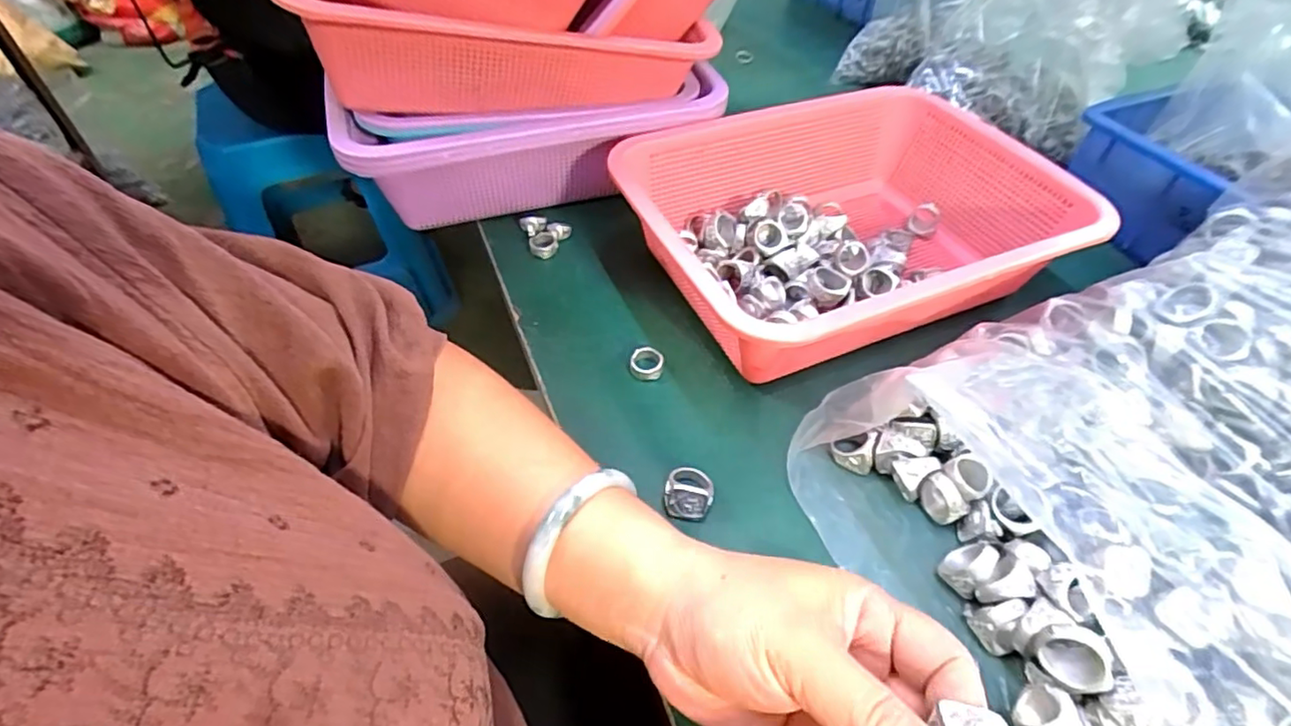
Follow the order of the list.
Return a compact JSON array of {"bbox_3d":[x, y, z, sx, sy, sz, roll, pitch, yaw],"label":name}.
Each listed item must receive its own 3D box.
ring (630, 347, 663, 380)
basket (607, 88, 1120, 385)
[{"bbox_3d":[0.001,-0.001,0.404,0.022,0.011,0.023,1,50,-1],"label":"ring"},{"bbox_3d":[0.142,-0.101,0.447,0.297,0.079,0.218,-18,53,-17],"label":"basket"}]

